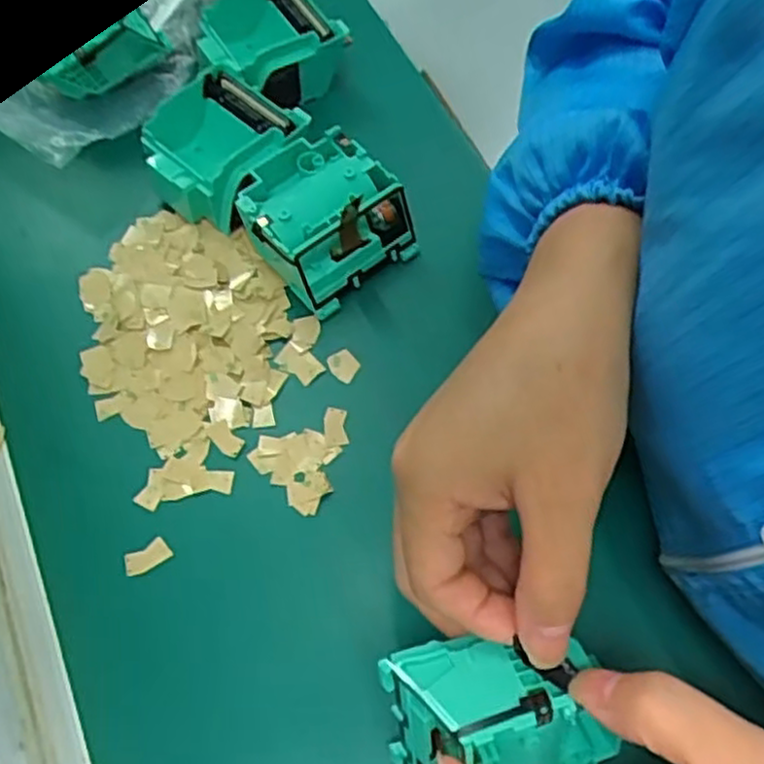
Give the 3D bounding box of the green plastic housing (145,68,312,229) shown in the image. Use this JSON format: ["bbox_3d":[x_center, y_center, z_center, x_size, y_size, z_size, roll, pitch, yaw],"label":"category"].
[{"bbox_3d":[-0.089,-0.126,0.416,0.080,0.040,0.072,31,63,11],"label":"green plastic housing"}]

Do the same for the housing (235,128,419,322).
[{"bbox_3d":[-0.032,-0.085,0.398,0.072,0.042,0.073,-38,72,-22],"label":"housing"}]

